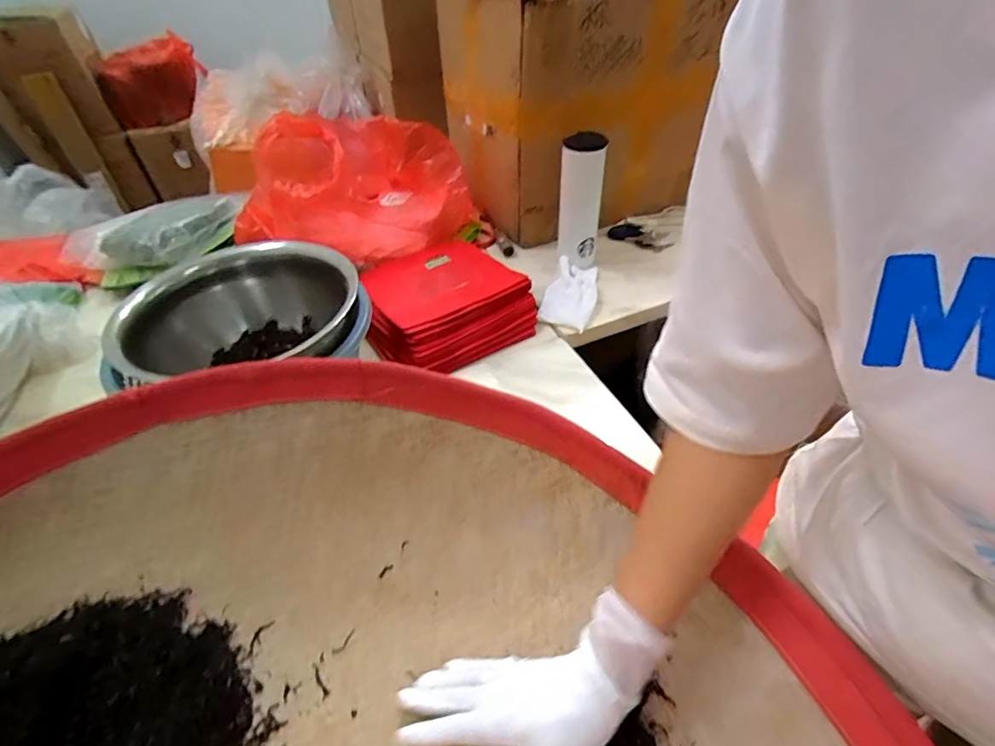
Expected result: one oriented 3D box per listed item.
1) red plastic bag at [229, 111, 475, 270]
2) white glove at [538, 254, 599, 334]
[{"bbox_3d":[-0.253,-0.343,0.879,0.247,0.201,0.400,31,54,30],"label":"red plastic bag"},{"bbox_3d":[0.124,-0.137,0.812,0.083,0.021,0.173,11,46,14],"label":"white glove"}]

